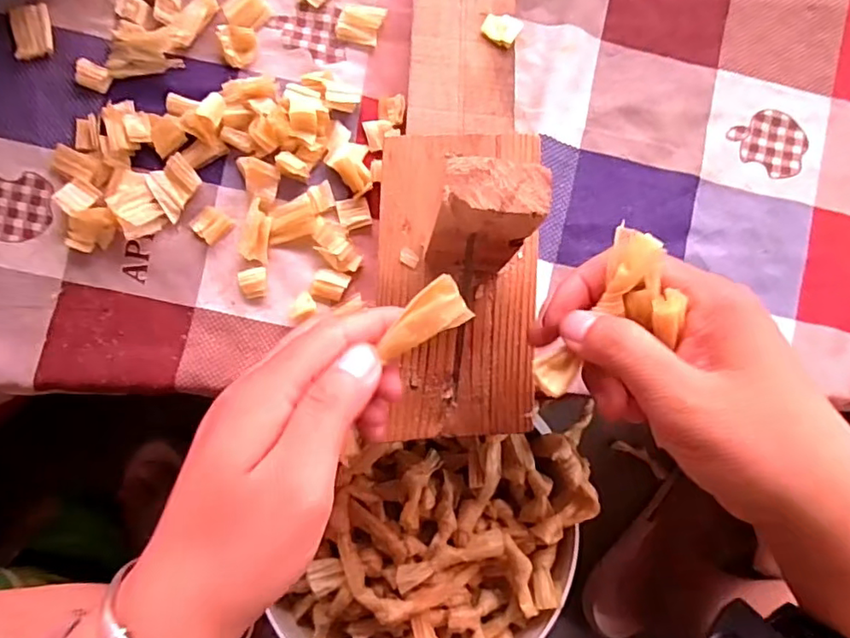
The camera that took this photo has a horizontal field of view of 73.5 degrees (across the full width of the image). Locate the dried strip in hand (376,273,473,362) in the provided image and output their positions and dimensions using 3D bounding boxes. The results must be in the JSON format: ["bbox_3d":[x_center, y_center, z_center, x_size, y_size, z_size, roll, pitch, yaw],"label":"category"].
[{"bbox_3d":[-0.001,0.002,0.225,0.039,0.006,0.020,-41,89,7],"label":"dried strip in hand"}]

